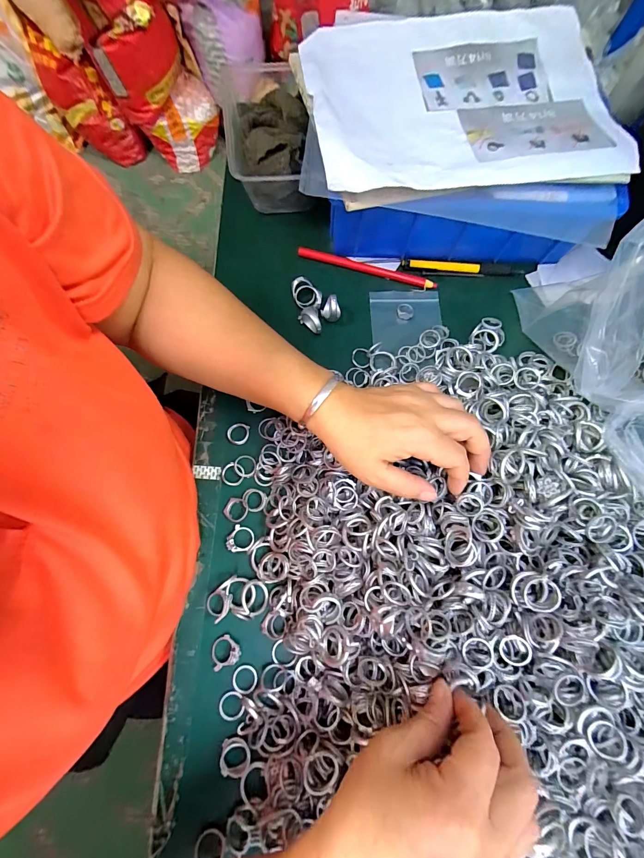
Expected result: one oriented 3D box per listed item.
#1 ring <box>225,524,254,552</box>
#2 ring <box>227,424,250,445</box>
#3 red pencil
[{"bbox_3d":[-0.075,0.102,0.315,0.022,0.008,0.023,1,75,-3],"label":"ring"},{"bbox_3d":[-0.084,0.005,0.345,0.022,0.004,0.021,1,75,-3],"label":"ring"},{"bbox_3d":[0.052,-0.187,0.397,0.161,0.008,0.011,16,75,1],"label":"red pencil"}]

